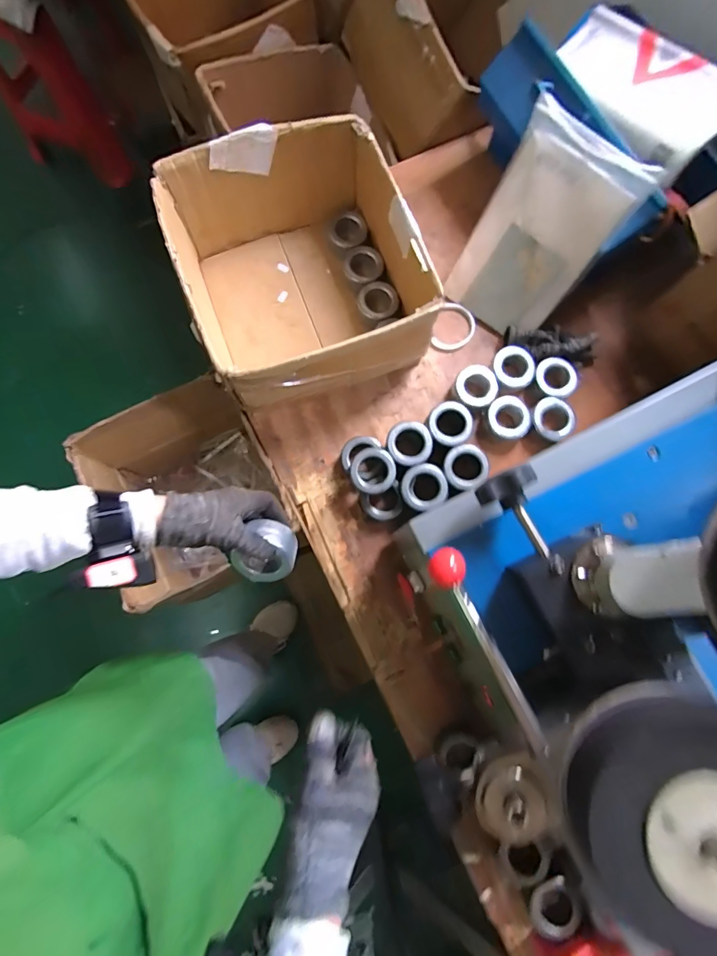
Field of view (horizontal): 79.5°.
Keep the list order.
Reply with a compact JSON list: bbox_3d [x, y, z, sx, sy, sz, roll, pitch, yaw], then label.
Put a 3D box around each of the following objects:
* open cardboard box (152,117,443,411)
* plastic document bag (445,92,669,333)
[{"bbox_3d":[-0.085,-0.303,0.664,0.322,0.201,0.344,-23,80,-4],"label":"open cardboard box"},{"bbox_3d":[0.277,-0.373,0.673,0.191,0.280,0.028,38,43,13],"label":"plastic document bag"}]

